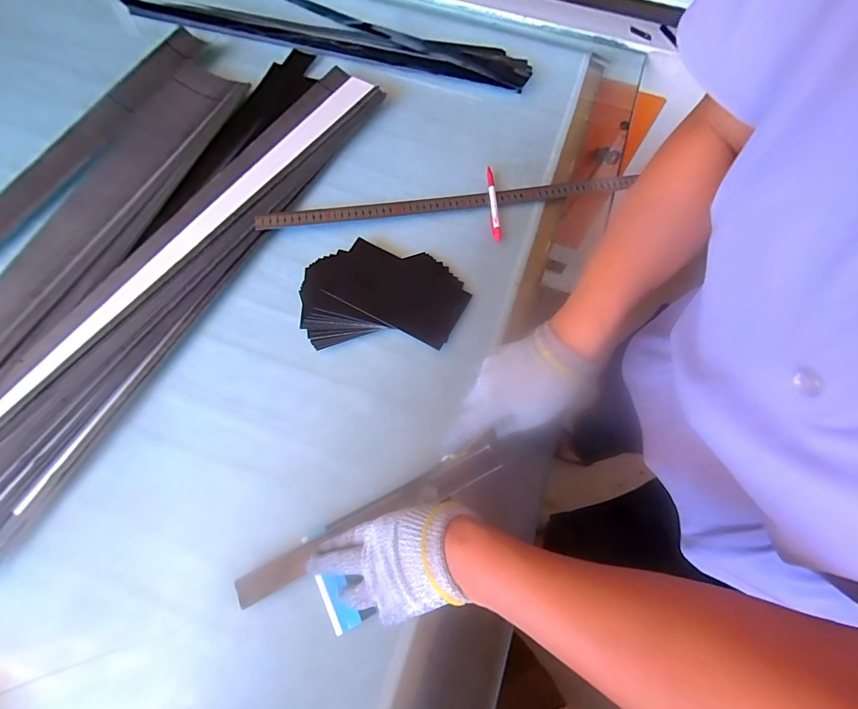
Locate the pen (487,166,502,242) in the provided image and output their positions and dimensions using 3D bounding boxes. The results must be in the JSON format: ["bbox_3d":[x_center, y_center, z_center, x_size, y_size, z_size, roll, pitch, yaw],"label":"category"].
[{"bbox_3d":[0.094,-0.226,0.575,0.014,0.015,0.139,-1,68,0],"label":"pen"}]

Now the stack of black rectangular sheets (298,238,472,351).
[{"bbox_3d":[-0.060,-0.081,0.513,0.209,0.012,0.145,-1,68,1],"label":"stack of black rectangular sheets"}]

